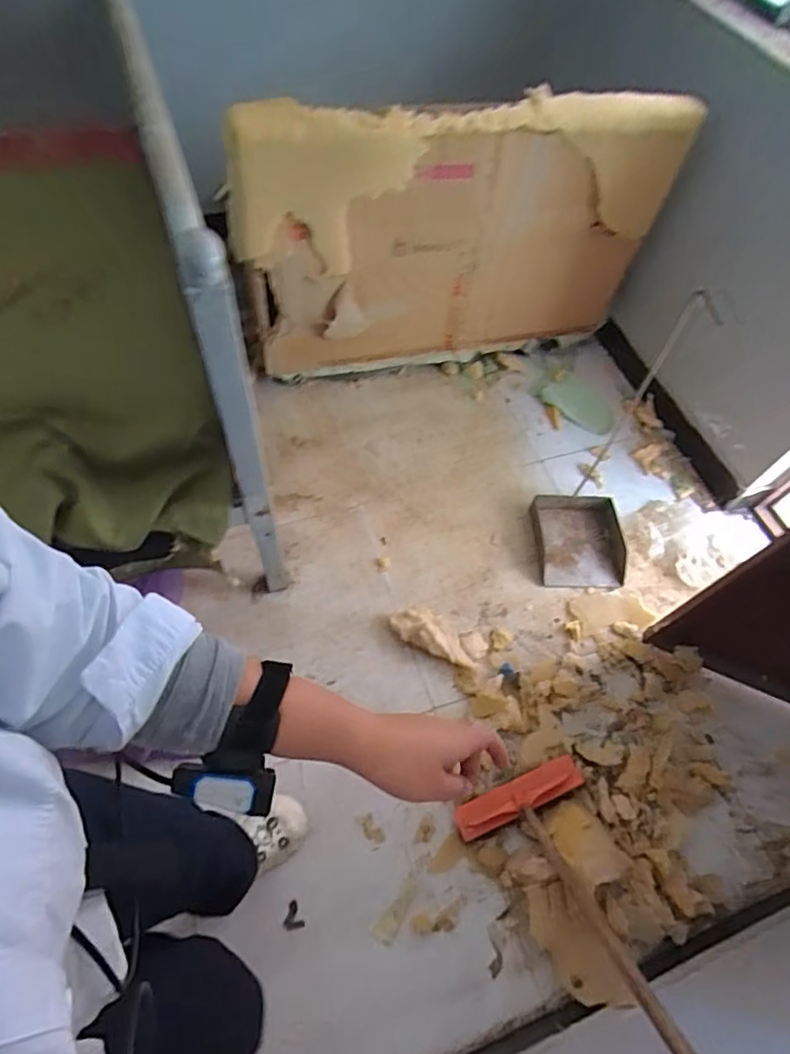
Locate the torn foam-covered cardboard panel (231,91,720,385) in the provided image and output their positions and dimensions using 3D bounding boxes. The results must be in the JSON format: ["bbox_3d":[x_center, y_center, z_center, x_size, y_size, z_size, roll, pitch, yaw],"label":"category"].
[{"bbox_3d":[0.151,-0.769,1.515,1.151,0.653,0.179,-12,61,-13],"label":"torn foam-covered cardboard panel"}]

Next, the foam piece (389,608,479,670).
[{"bbox_3d":[0.094,0.261,1.325,0.216,0.069,0.089,24,60,8],"label":"foam piece"}]

